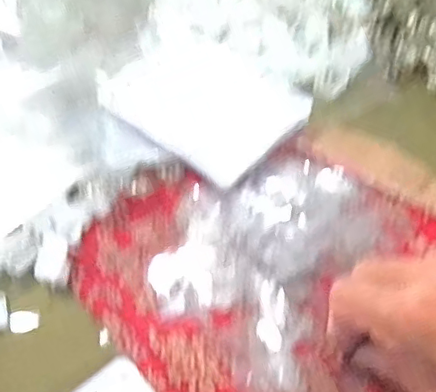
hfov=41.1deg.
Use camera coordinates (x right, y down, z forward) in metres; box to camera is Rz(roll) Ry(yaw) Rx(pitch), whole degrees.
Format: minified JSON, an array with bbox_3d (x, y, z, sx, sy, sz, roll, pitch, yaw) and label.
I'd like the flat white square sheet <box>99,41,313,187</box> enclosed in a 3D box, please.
[{"bbox_3d":[-0.007,-0.072,0.426,0.136,0.011,0.105,34,61,29],"label":"flat white square sheet"}]

